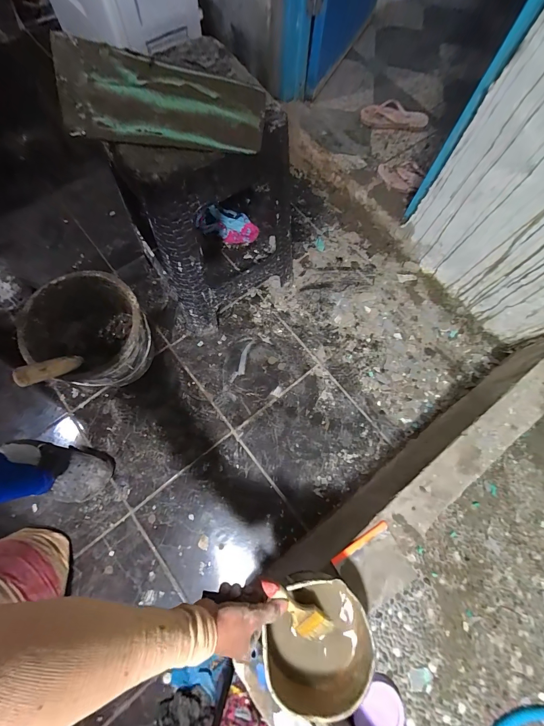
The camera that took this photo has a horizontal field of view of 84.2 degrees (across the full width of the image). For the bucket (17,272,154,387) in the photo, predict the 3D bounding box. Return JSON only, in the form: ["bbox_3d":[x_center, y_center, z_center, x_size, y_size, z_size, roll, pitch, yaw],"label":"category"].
[{"bbox_3d":[-0.417,-0.058,0.748,0.238,0.214,0.245,1,72,-2],"label":"bucket"}]

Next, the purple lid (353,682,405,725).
[{"bbox_3d":[0.206,0.668,0.570,0.093,0.031,0.079,-38,77,-13],"label":"purple lid"}]

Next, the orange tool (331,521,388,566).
[{"bbox_3d":[0.159,0.326,0.548,0.120,0.006,0.013,-30,76,-11],"label":"orange tool"}]

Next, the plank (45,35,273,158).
[{"bbox_3d":[-0.165,-0.384,0.446,0.300,0.108,0.023,9,30,0],"label":"plank"}]

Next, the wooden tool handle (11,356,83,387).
[{"bbox_3d":[-0.427,0.011,0.583,0.027,0.121,0.034,33,114,8],"label":"wooden tool handle"}]

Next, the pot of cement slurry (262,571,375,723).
[{"bbox_3d":[0.067,0.415,0.469,0.150,0.091,0.154,1,72,-2],"label":"pot of cement slurry"}]

